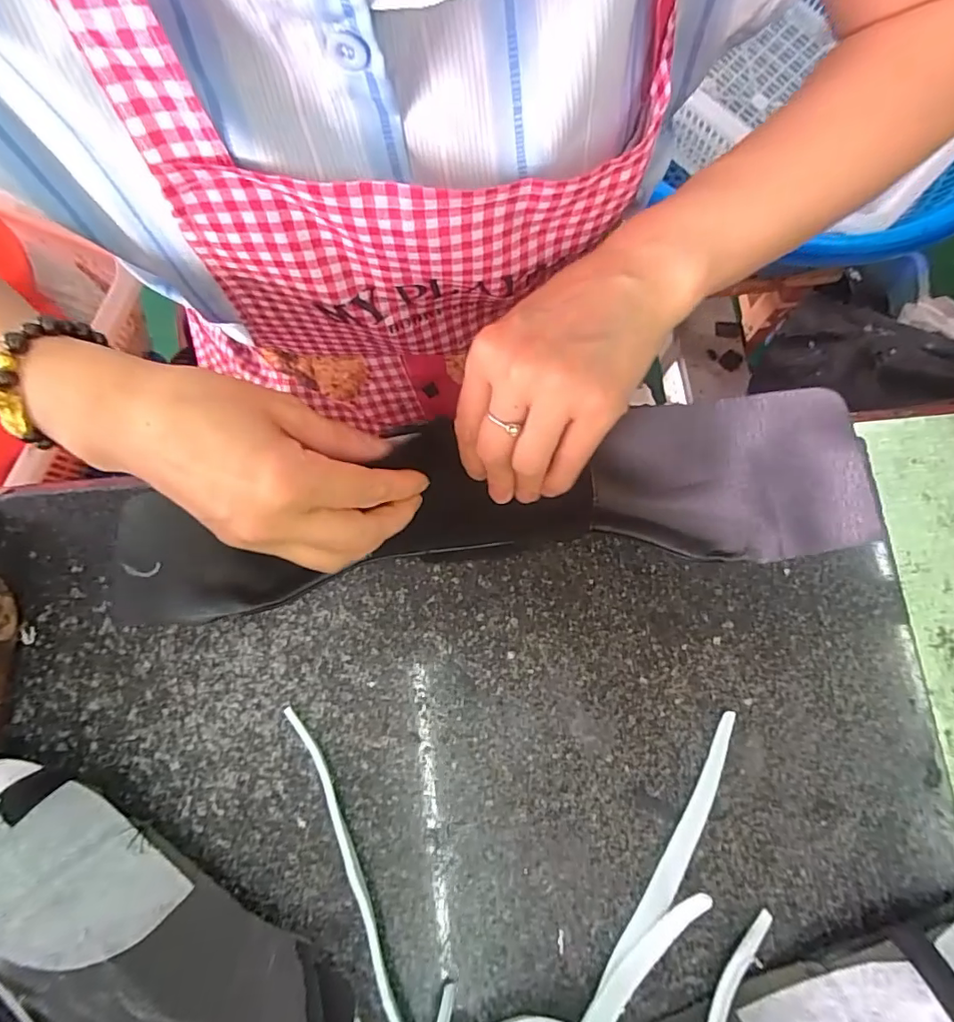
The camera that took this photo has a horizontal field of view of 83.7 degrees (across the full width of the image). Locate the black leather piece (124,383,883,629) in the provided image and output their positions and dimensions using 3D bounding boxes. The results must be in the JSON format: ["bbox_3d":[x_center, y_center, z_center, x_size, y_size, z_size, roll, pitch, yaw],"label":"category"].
[{"bbox_3d":[-0.012,-0.003,0.254,0.322,0.072,0.082,-7,75,9],"label":"black leather piece"}]

